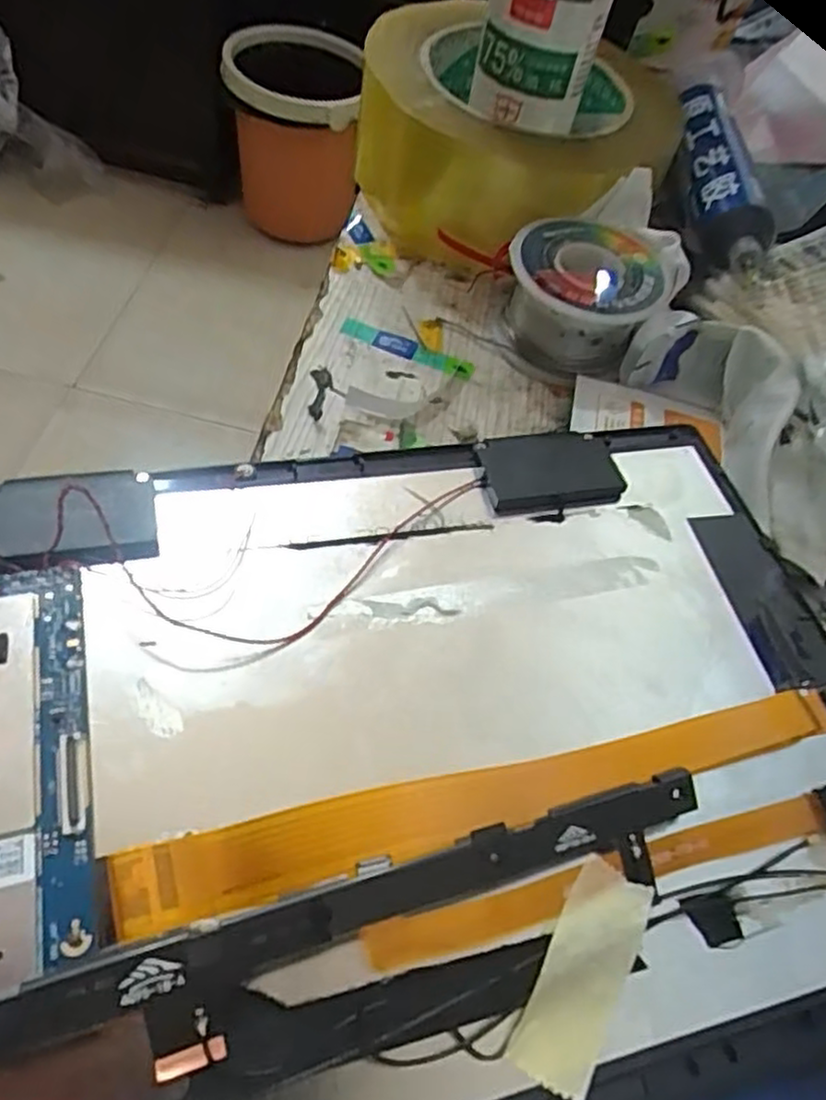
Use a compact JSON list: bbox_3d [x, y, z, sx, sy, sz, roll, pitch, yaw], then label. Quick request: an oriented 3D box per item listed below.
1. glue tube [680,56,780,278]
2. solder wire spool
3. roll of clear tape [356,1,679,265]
[{"bbox_3d":[0.124,-0.162,0.292,0.030,0.023,0.133,11,56,-4],"label":"glue tube"},{"bbox_3d":[0.060,-0.091,0.253,0.049,0.027,0.050,5,57,-8],"label":"solder wire spool"},{"bbox_3d":[0.040,-0.168,0.289,0.122,0.044,0.126,5,57,-8],"label":"roll of clear tape"}]

